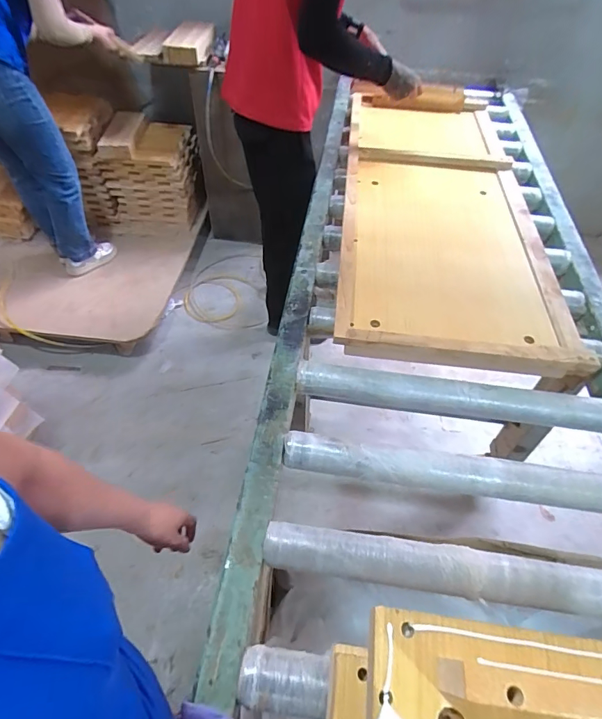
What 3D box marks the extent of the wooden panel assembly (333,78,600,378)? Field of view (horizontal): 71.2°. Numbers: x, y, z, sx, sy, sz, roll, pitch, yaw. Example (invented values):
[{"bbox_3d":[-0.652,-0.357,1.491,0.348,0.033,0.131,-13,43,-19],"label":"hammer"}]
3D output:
[{"bbox_3d":[0.352,-0.428,1.085,0.465,0.049,1.112,6,53,1],"label":"wooden panel assembly"}]

